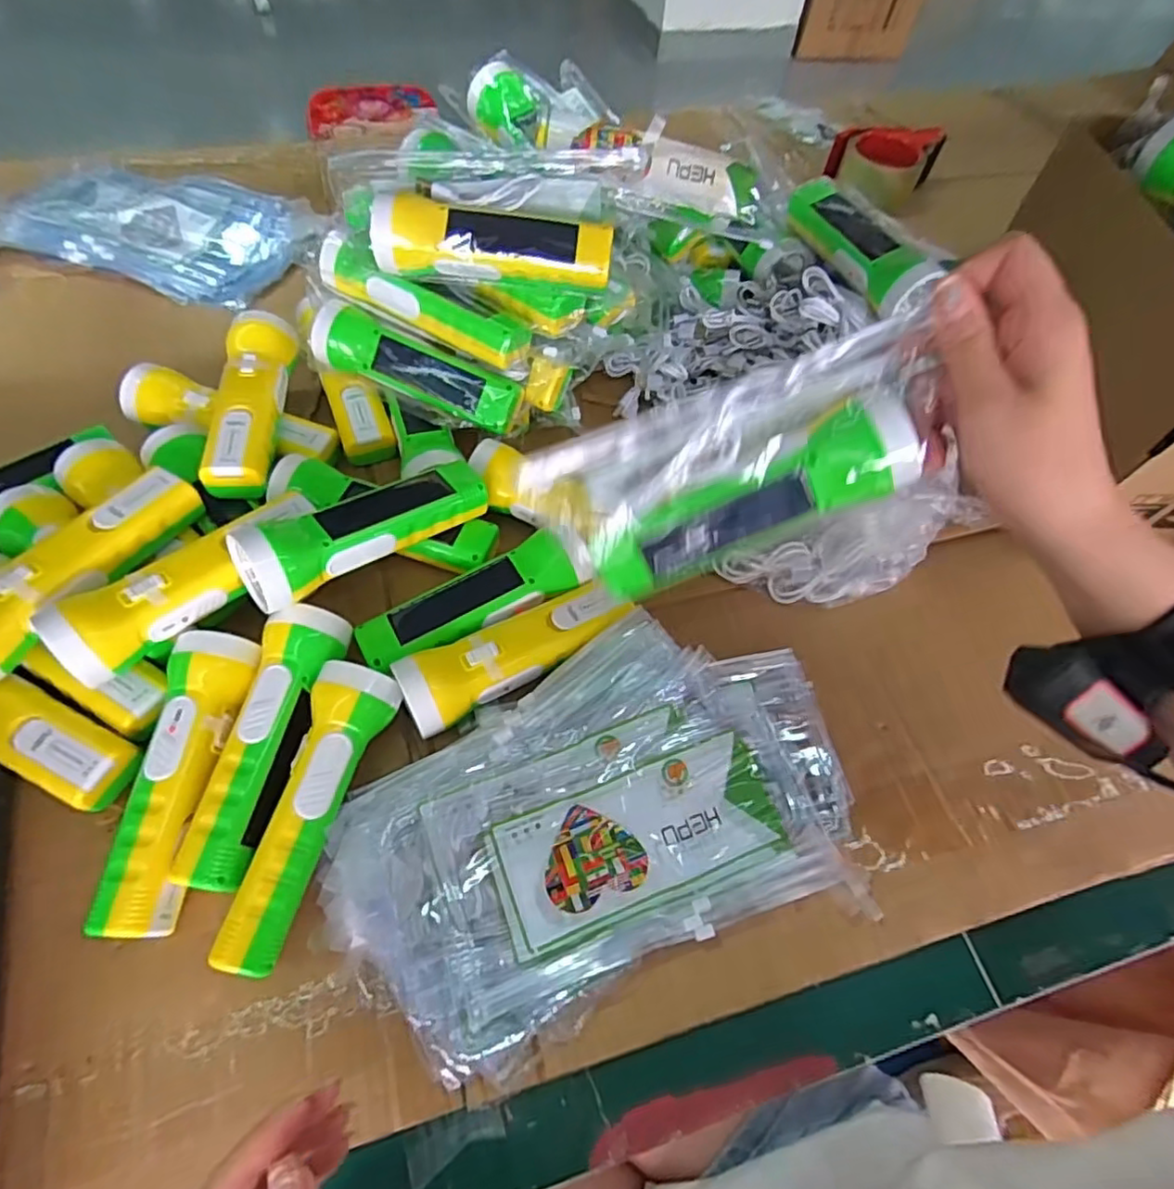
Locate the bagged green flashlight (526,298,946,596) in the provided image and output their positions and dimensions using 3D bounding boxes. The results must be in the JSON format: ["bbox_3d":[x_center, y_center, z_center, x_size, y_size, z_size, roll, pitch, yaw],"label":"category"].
[{"bbox_3d":[0.074,-0.064,0.324,0.203,0.054,0.075,-18,60,17],"label":"bagged green flashlight"}]

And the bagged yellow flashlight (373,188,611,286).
[{"bbox_3d":[-0.066,-0.252,0.449,0.169,0.042,0.049,6,59,-1],"label":"bagged yellow flashlight"}]

